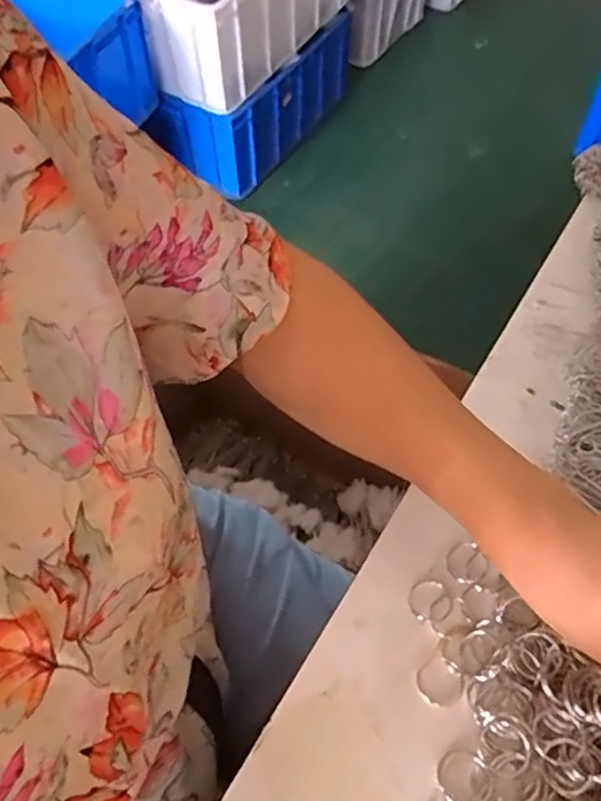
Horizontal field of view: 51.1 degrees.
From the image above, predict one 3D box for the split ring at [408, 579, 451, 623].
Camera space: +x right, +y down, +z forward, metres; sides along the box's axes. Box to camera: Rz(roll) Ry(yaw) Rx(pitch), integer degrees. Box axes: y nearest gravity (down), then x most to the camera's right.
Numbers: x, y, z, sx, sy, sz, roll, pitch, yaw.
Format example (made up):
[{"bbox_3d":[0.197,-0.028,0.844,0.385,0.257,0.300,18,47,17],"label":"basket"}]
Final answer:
[{"bbox_3d":[0.074,0.115,0.362,0.024,0.005,0.025,2,56,-4],"label":"split ring"}]

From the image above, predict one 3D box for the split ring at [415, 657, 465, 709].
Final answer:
[{"bbox_3d":[0.075,0.151,0.337,0.024,0.004,0.024,2,56,-4],"label":"split ring"}]

